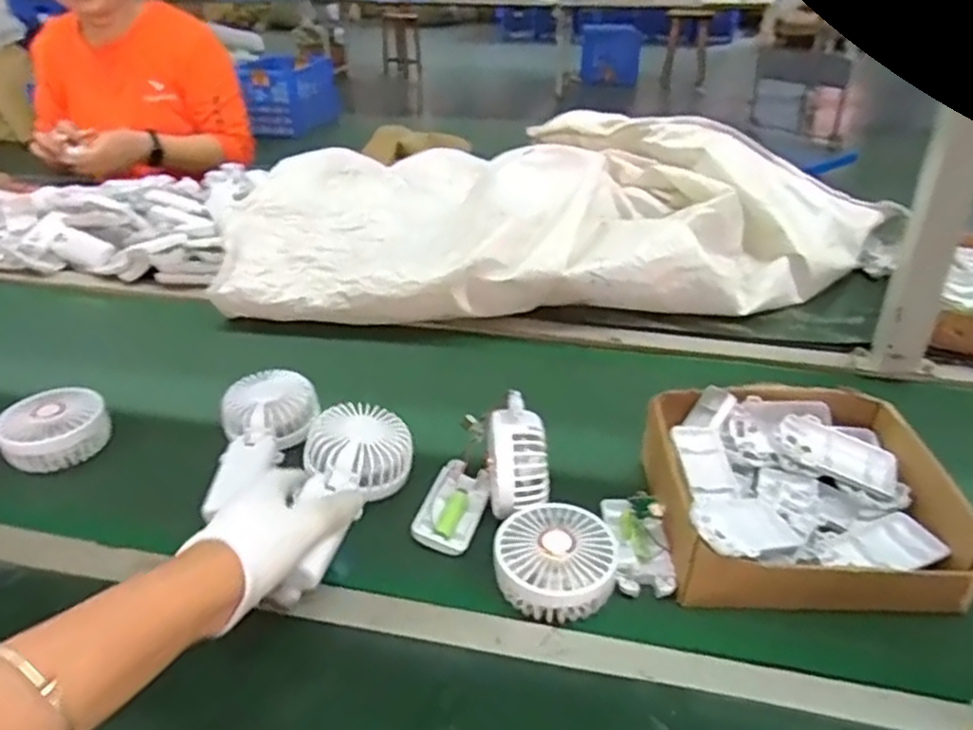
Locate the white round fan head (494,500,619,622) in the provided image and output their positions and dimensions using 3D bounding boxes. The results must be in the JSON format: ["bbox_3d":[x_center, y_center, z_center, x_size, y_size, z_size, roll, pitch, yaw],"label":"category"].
[{"bbox_3d":[0.052,0.147,0.528,0.085,0.046,0.087,0,32,0],"label":"white round fan head"}]

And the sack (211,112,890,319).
[{"bbox_3d":[0.084,-0.210,0.931,0.823,0.155,0.317,1,32,0],"label":"sack"}]

